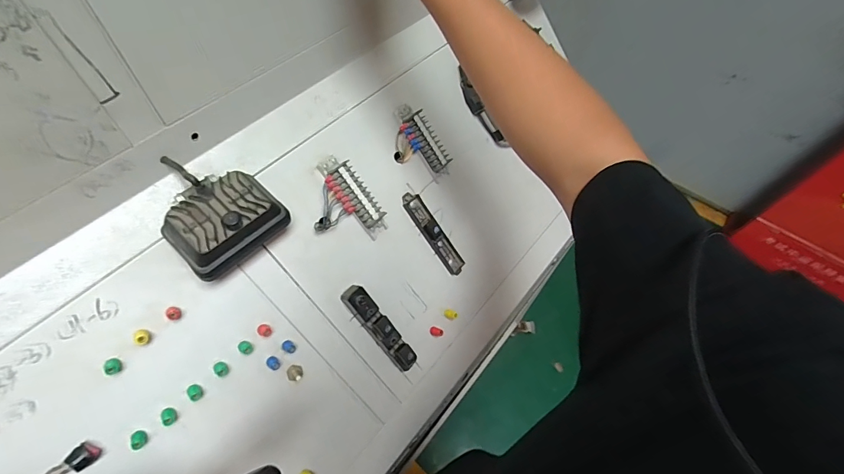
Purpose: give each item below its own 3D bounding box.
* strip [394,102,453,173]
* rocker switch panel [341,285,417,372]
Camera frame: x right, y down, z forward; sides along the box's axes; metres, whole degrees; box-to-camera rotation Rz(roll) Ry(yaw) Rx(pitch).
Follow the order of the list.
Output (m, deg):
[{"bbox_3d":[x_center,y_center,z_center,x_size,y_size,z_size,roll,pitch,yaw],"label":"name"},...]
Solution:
[{"bbox_3d":[0.003,-0.140,0.582,0.035,0.021,0.109,-48,110,-26],"label":"strip"},{"bbox_3d":[-0.052,0.124,0.540,0.027,0.041,0.139,-42,105,-24],"label":"rocker switch panel"}]

